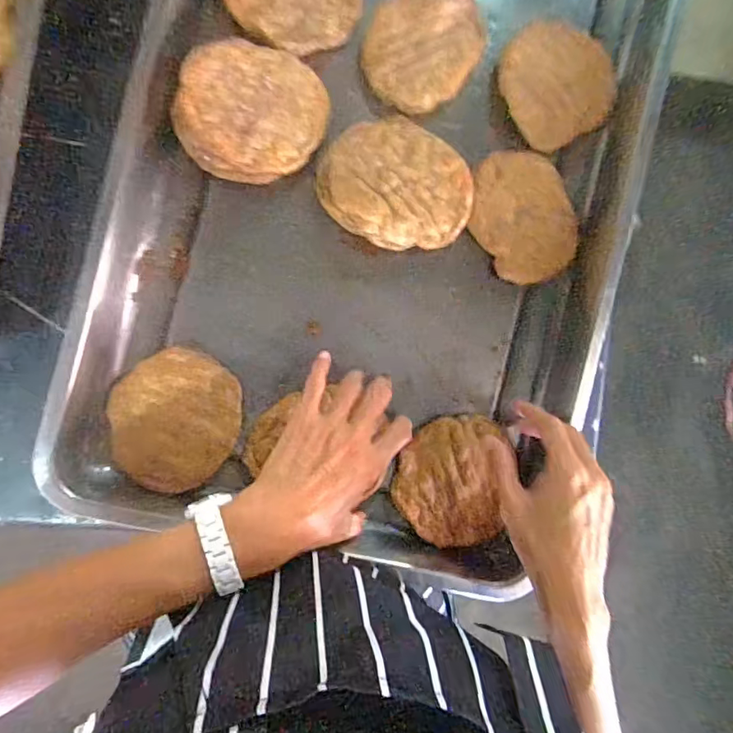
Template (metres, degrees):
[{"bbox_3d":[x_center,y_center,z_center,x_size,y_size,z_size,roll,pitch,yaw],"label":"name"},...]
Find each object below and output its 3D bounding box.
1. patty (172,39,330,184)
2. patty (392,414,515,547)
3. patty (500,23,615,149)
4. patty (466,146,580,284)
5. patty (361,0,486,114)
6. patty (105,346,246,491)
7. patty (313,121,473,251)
[{"bbox_3d":[-0.085,-0.192,0.381,0.104,0.019,0.103,2,85,-27],"label":"patty"},{"bbox_3d":[0.070,0.096,0.421,0.088,0.018,0.106,8,90,-8],"label":"patty"},{"bbox_3d":[0.163,-0.244,0.432,0.097,0.015,0.098,0,91,-8],"label":"patty"},{"bbox_3d":[0.133,-0.128,0.431,0.081,0.018,0.110,-29,95,-6],"label":"patty"},{"bbox_3d":[0.048,-0.265,0.414,0.085,0.011,0.105,34,87,-7],"label":"patty"},{"bbox_3d":[-0.148,0.042,0.396,0.095,0.017,0.105,40,86,-7],"label":"patty"},{"bbox_3d":[0.024,-0.144,0.409,0.120,0.033,0.097,31,87,-7],"label":"patty"}]

